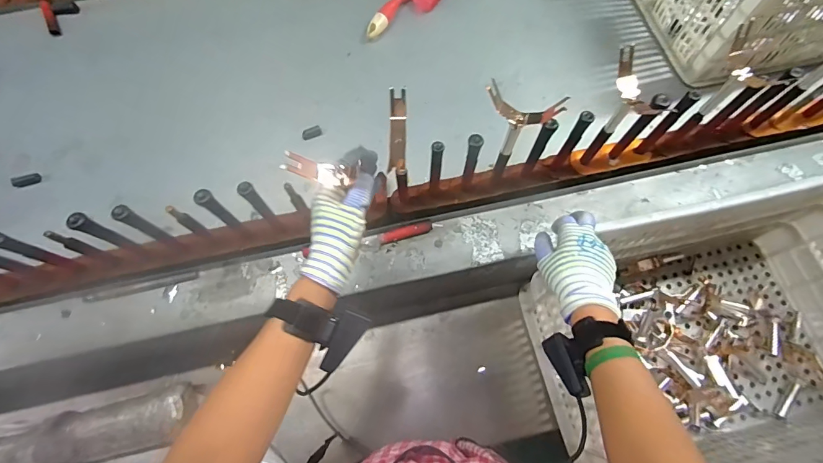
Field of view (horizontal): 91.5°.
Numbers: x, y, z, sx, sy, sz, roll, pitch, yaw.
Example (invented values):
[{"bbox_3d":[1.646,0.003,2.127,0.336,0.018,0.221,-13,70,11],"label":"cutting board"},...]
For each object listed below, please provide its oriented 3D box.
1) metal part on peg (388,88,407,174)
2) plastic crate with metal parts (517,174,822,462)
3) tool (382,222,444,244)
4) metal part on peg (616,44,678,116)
[{"bbox_3d":[-0.017,-0.125,0.495,0.020,0.012,0.102,2,90,1],"label":"metal part on peg"},{"bbox_3d":[0.520,0.151,0.624,0.486,0.288,0.354,-13,71,-1],"label":"plastic crate with metal parts"},{"bbox_3d":[0.000,-0.001,0.648,0.100,0.012,0.017,-16,71,-2],"label":"tool"},{"bbox_3d":[0.285,-0.185,0.509,0.040,0.014,0.102,-30,82,24],"label":"metal part on peg"}]

